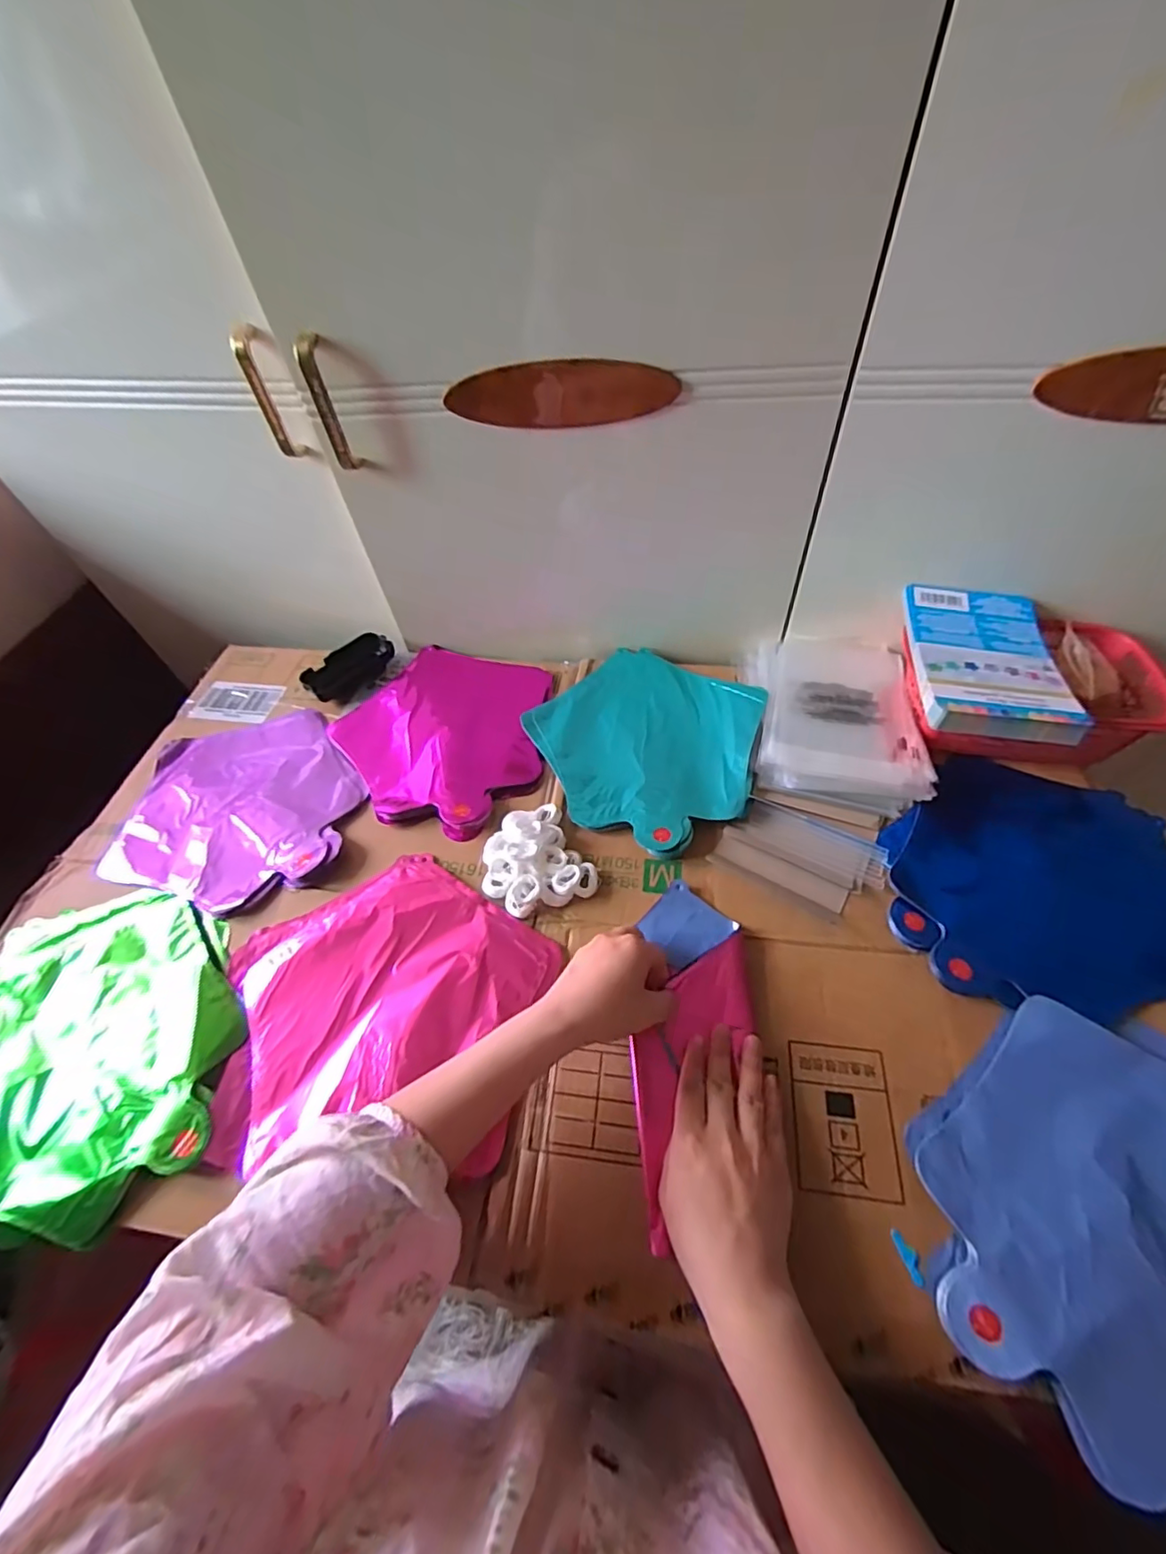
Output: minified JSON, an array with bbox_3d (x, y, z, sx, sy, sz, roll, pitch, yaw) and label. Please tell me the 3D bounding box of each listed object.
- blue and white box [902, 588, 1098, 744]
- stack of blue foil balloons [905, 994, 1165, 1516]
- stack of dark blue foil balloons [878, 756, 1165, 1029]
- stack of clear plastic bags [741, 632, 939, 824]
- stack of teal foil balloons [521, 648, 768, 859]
[{"bbox_3d":[0.359,-0.112,0.510,0.122,0.022,0.187,9,55,10],"label":"blue and white box"},{"bbox_3d":[0.335,0.263,0.344,0.240,0.011,0.224,2,54,6],"label":"stack of blue foil balloons"},{"bbox_3d":[0.378,0.082,0.483,0.235,0.032,0.229,7,55,10],"label":"stack of dark blue foil balloons"},{"bbox_3d":[0.250,-0.067,0.583,0.156,0.028,0.216,5,54,8],"label":"stack of clear plastic bags"},{"bbox_3d":[0.064,-0.042,0.585,0.230,0.019,0.223,27,60,22],"label":"stack of teal foil balloons"}]

